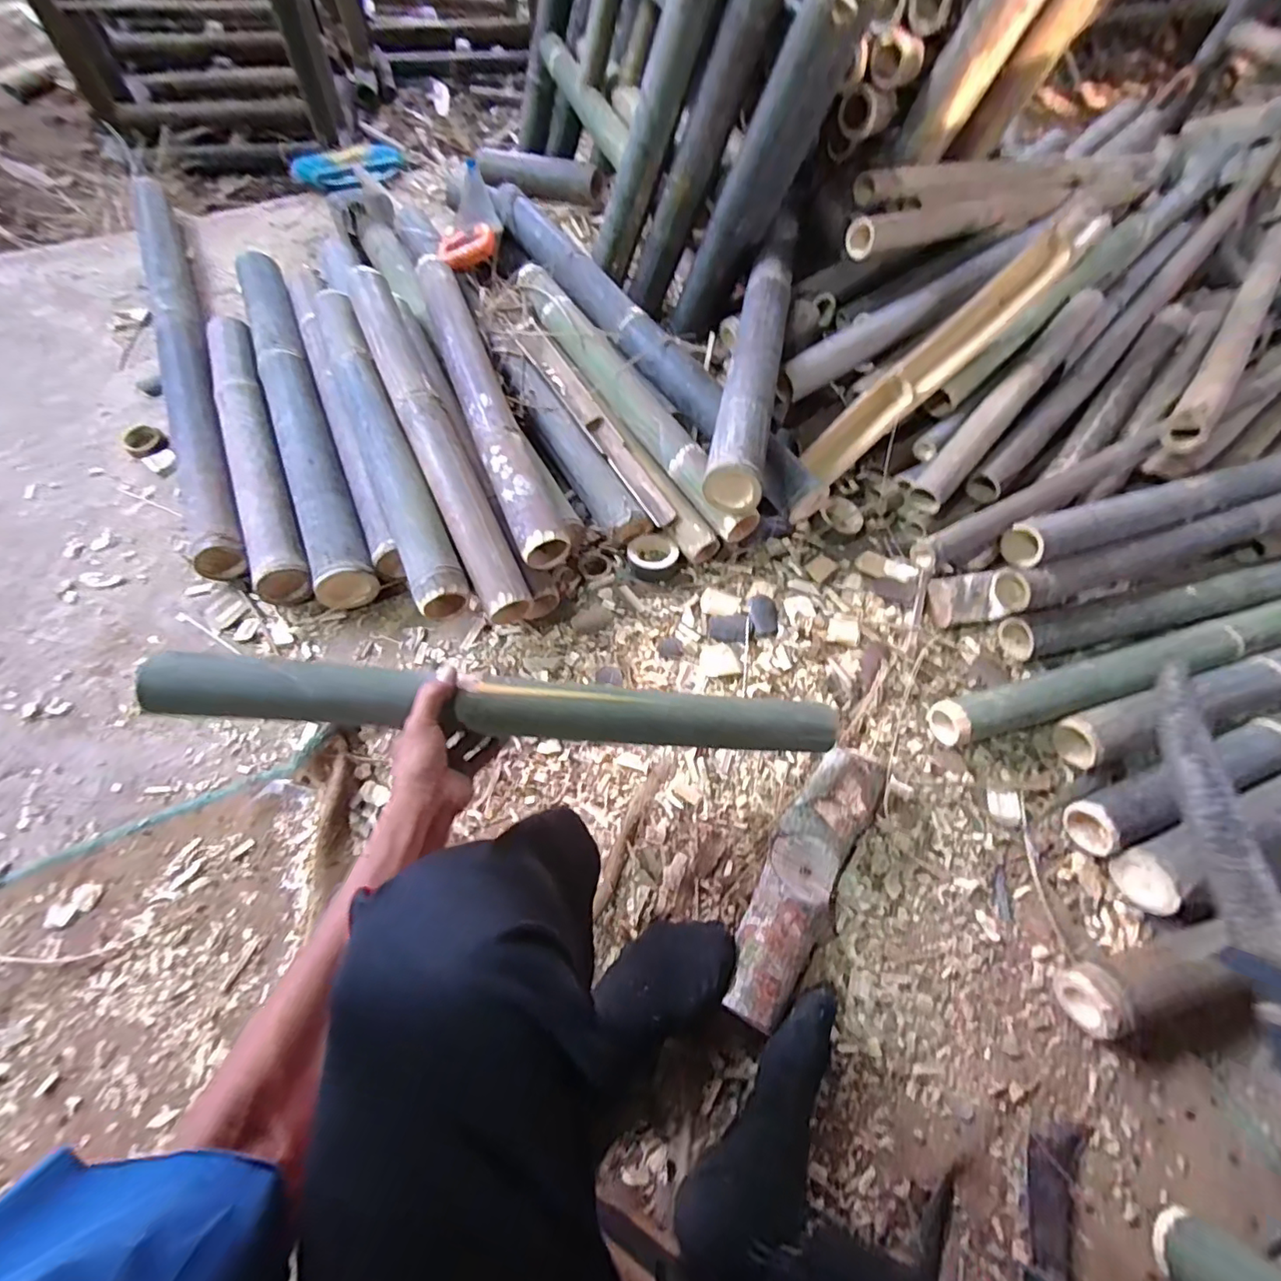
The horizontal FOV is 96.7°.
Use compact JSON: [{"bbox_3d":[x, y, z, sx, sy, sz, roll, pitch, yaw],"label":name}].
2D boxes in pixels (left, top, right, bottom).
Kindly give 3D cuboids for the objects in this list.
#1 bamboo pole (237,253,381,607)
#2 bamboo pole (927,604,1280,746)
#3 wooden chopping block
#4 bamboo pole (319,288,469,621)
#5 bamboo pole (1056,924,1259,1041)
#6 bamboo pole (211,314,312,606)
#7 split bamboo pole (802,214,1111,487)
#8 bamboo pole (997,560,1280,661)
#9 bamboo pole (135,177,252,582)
[{"bbox_3d":[-0.580,-0.400,0.955,0.087,0.070,0.824,-21,66,-14],"label":"bamboo pole"},{"bbox_3d":[0.707,0.034,0.805,0.645,0.080,0.071,-13,64,-9],"label":"bamboo pole"},{"bbox_3d":[0.190,0.271,0.660,0.095,0.062,0.323,27,64,10],"label":"wooden chopping block"},{"bbox_3d":[-0.394,-0.313,0.858,0.072,0.058,0.659,-22,67,-14],"label":"bamboo pole"},{"bbox_3d":[0.671,0.354,0.638,0.411,0.070,0.078,-12,64,-10],"label":"bamboo pole"},{"bbox_3d":[-0.623,-0.320,0.920,0.077,0.059,0.614,-21,66,-14],"label":"bamboo pole"},{"bbox_3d":[0.507,-0.481,0.934,0.597,0.038,0.077,-42,68,4],"label":"split bamboo pole"},{"bbox_3d":[0.861,-0.061,0.873,0.647,0.060,0.073,-10,64,-9],"label":"bamboo pole"},{"bbox_3d":[-0.823,-0.543,1.025,0.079,0.060,1.092,-22,66,-15],"label":"bamboo pole"}]

